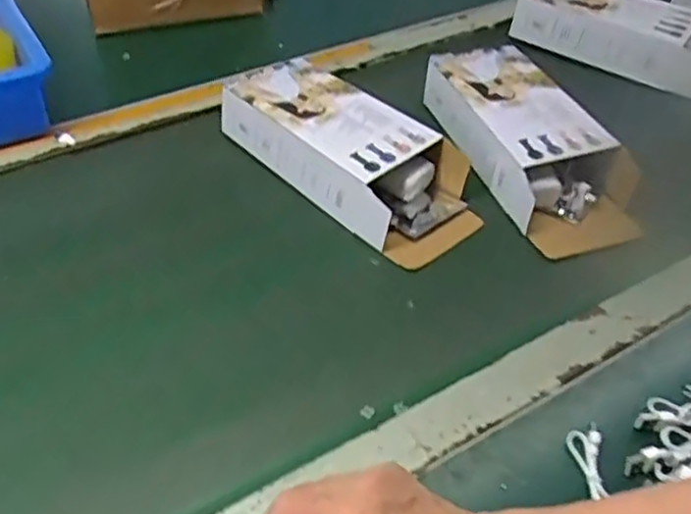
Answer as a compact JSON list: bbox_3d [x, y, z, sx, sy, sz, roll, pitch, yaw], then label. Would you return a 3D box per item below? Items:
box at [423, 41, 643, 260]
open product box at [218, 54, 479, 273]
[{"bbox_3d":[0.174,-0.109,0.662,0.111,0.053,0.259,-13,46,-14],"label":"box"},{"bbox_3d":[0.005,-0.095,0.644,0.250,0.056,0.109,35,53,30],"label":"open product box"}]

